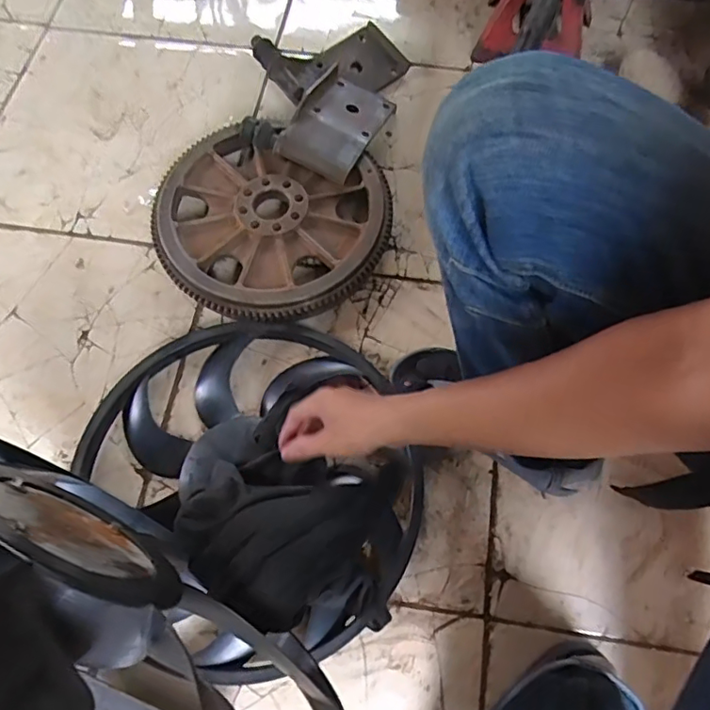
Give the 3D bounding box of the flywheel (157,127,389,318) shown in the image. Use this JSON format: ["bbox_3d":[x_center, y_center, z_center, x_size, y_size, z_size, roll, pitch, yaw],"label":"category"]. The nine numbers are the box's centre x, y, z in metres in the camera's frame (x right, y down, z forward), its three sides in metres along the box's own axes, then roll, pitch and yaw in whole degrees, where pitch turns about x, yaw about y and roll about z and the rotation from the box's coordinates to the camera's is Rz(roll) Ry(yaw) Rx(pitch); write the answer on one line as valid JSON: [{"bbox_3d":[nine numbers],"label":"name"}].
[{"bbox_3d":[-0.115,-0.178,0.770,0.314,0.060,0.281,14,69,5],"label":"flywheel"}]

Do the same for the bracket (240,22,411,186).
[{"bbox_3d":[-0.055,-0.404,0.847,0.226,0.061,0.309,21,69,7],"label":"bracket"}]

